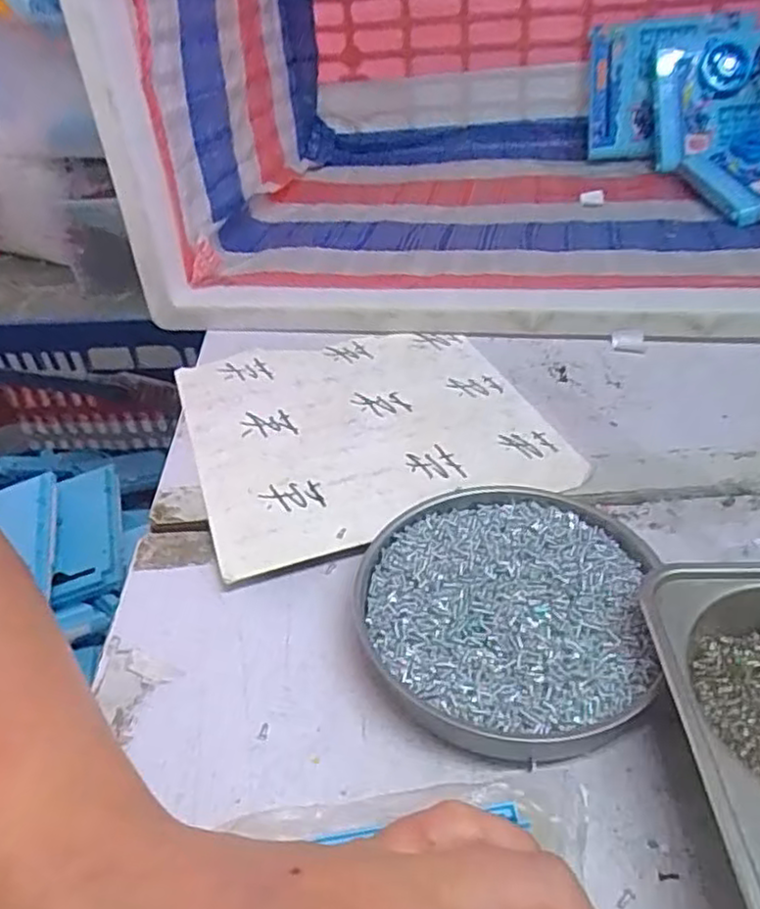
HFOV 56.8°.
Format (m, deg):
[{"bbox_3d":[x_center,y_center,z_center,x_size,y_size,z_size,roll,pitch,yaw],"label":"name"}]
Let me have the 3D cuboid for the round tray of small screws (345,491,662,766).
[{"bbox_3d":[0.058,0.068,0.319,0.129,0.020,0.132,-3,39,2],"label":"round tray of small screws"}]

